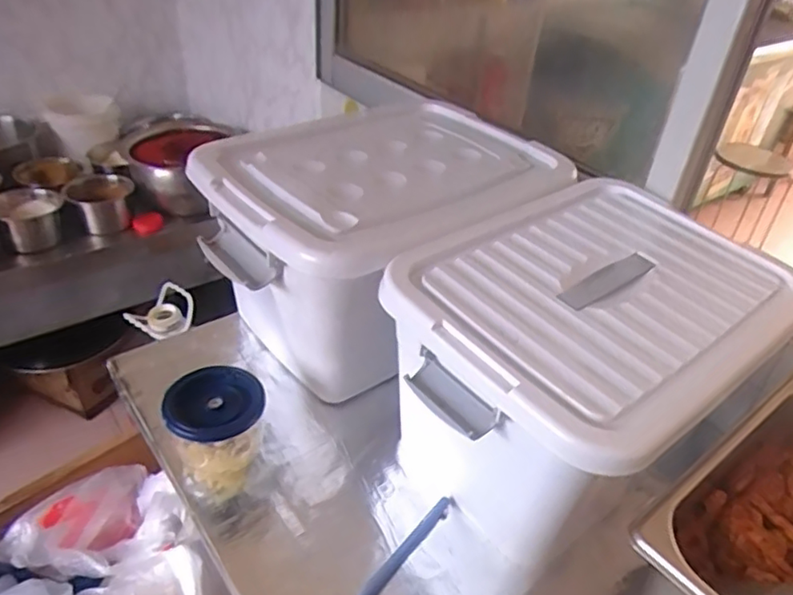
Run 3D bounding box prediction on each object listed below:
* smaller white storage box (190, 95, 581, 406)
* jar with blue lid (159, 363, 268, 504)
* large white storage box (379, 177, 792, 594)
[{"bbox_3d":[-0.011,-0.078,0.793,0.432,0.215,0.315,-19,43,-29],"label":"smaller white storage box"},{"bbox_3d":[-0.190,0.138,0.645,0.092,0.085,0.093,4,37,-3],"label":"jar with blue lid"},{"bbox_3d":[0.192,0.076,0.653,0.400,0.241,0.282,-24,46,-33],"label":"large white storage box"}]

